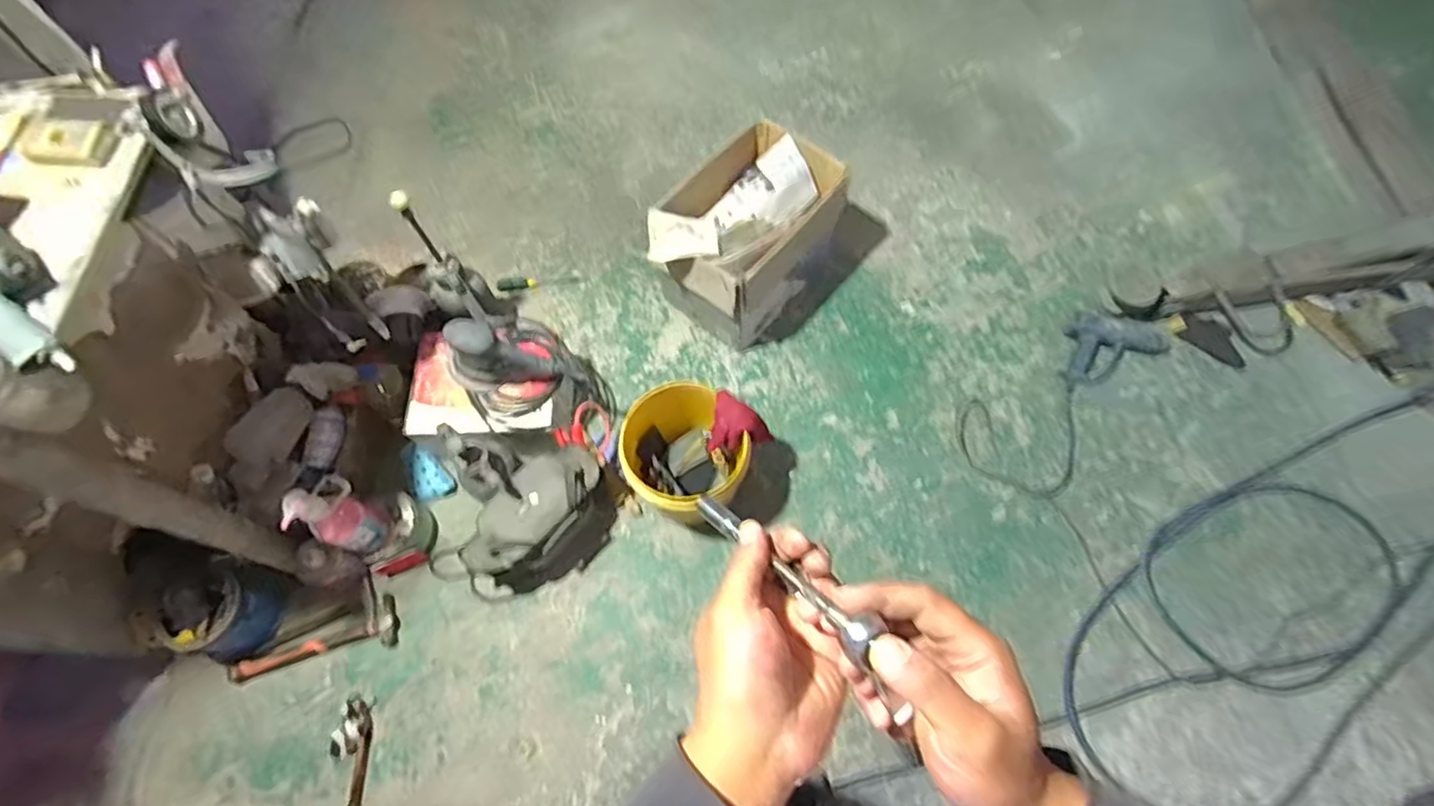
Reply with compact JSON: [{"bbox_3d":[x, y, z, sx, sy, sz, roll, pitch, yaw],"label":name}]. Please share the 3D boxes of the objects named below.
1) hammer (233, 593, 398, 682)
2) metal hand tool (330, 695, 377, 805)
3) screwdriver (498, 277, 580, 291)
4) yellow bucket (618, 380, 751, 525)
[{"bbox_3d":[-0.854,0.516,1.360,0.346,0.025,0.097,-17,66,-5],"label":"hammer"},{"bbox_3d":[-0.730,0.720,1.274,0.082,0.018,0.238,-13,66,-3],"label":"metal hand tool"},{"bbox_3d":[-0.491,-0.338,1.744,0.217,0.020,0.035,-9,65,-1],"label":"screwdriver"},{"bbox_3d":[-0.086,0.102,1.415,0.242,0.232,0.277,-26,69,-11],"label":"yellow bucket"}]

